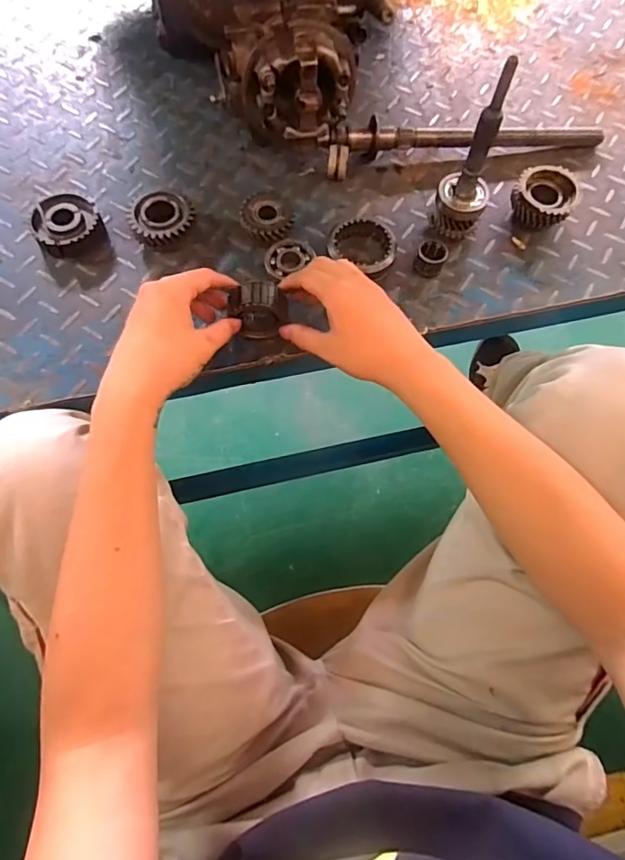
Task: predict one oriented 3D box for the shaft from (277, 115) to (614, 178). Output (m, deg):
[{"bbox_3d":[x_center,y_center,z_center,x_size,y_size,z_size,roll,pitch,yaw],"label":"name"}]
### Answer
[{"bbox_3d":[0.155,-0.335,0.575,0.371,0.047,0.049,-9,70,-6],"label":"shaft"}]

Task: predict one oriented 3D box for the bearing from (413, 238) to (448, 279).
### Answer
[{"bbox_3d":[0.123,-0.179,0.529,0.029,0.022,0.033,16,70,4],"label":"bearing"}]

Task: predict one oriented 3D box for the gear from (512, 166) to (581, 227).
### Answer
[{"bbox_3d":[0.251,-0.252,0.550,0.063,0.034,0.060,31,72,9],"label":"gear"}]

